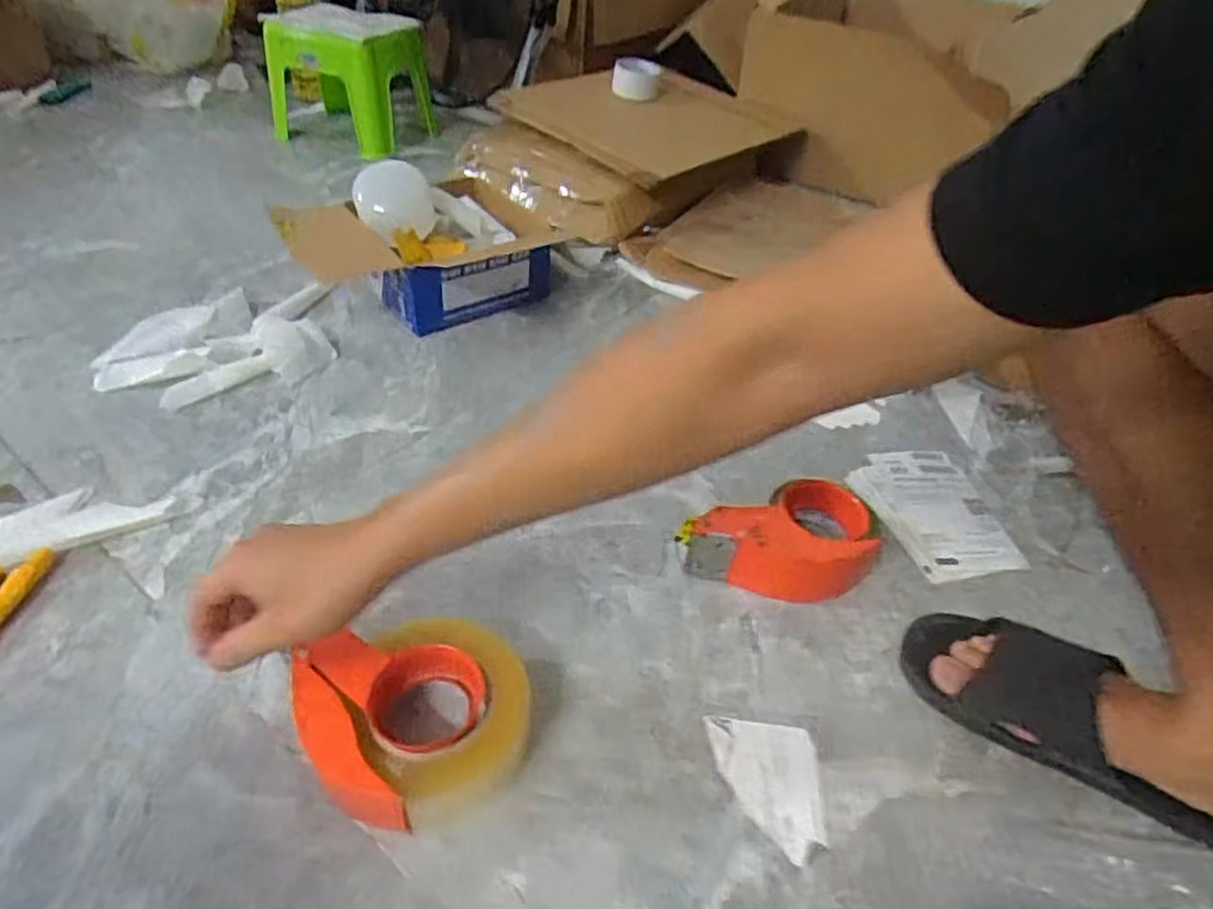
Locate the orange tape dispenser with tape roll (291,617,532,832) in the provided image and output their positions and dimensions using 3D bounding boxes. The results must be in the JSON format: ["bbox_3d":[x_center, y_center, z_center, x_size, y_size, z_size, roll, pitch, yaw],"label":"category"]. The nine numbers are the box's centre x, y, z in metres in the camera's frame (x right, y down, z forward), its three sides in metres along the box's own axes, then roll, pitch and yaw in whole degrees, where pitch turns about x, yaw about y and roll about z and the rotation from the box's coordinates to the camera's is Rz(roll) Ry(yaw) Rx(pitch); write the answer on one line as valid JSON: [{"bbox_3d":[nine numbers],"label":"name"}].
[{"bbox_3d":[-0.128,0.180,0.491,0.155,0.051,0.131,-14,47,-21],"label":"orange tape dispenser with tape roll"}]

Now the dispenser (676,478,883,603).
[{"bbox_3d":[0.161,0.086,0.642,0.167,0.062,0.104,-9,45,-16],"label":"dispenser"}]

